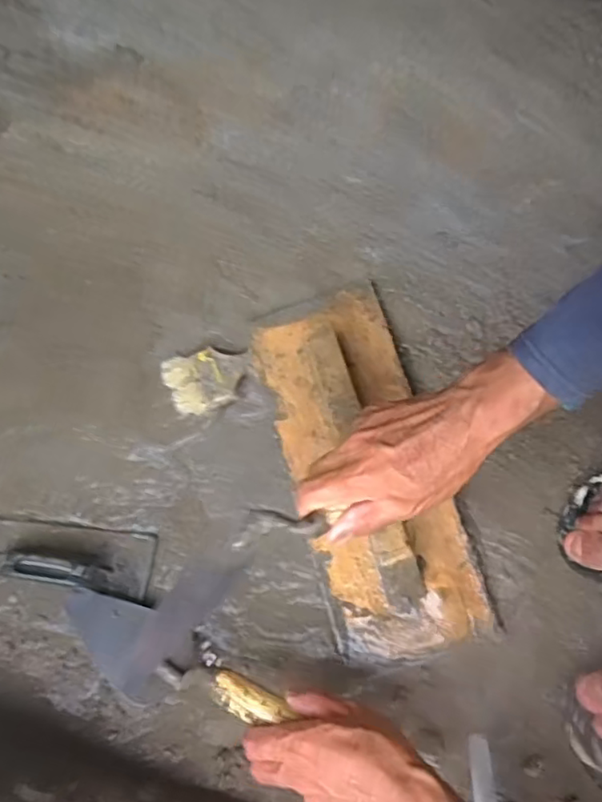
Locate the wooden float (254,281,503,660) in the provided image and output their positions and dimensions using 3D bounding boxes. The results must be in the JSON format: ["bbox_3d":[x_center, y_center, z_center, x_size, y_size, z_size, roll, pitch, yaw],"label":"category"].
[{"bbox_3d":[0.064,0.060,0.636,0.157,0.070,0.392,-19,72,2],"label":"wooden float"}]

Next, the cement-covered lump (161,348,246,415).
[{"bbox_3d":[-0.114,-0.023,0.716,0.095,0.020,0.071,-5,70,-5],"label":"cement-covered lump"}]

